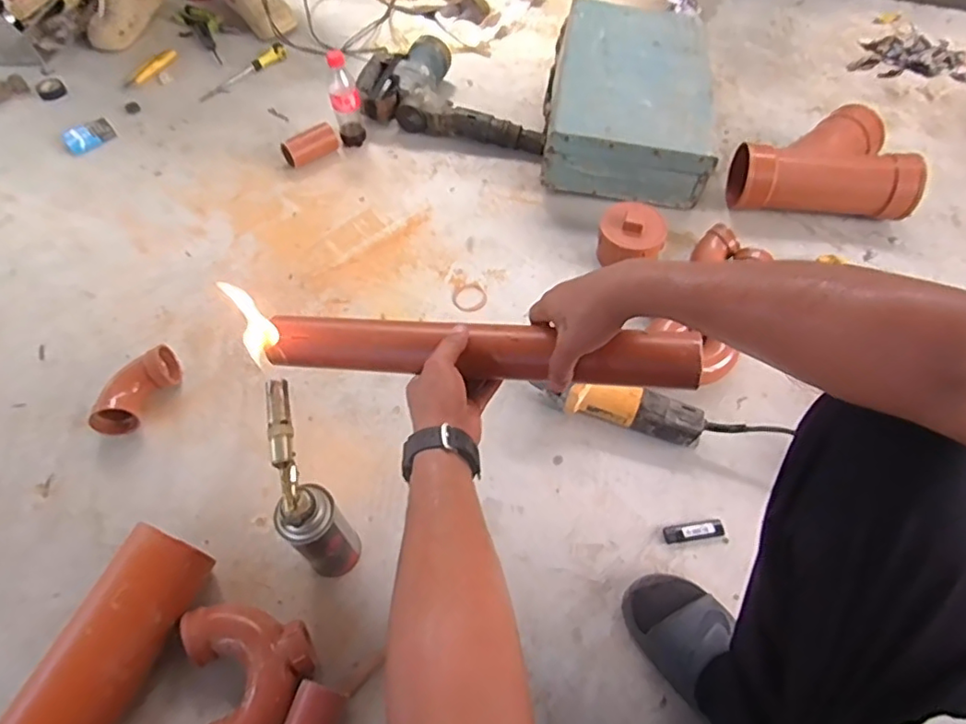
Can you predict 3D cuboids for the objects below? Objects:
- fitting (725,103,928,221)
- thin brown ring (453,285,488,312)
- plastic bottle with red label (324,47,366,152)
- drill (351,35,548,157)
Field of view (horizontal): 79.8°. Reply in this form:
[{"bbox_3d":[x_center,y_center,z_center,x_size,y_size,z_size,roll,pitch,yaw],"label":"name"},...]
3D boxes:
[{"bbox_3d":[0.630,-0.368,1.078,0.304,0.123,0.204,15,59,10],"label":"fitting"},{"bbox_3d":[-0.022,-0.111,1.010,0.061,0.010,0.053,-30,63,-21],"label":"thin brown ring"},{"bbox_3d":[-0.276,-0.528,1.163,0.056,0.176,0.053,-9,58,-5],"label":"plastic bottle with red label"},{"bbox_3d":[-0.056,-0.584,1.257,0.418,0.094,0.221,13,58,9],"label":"drill"}]

